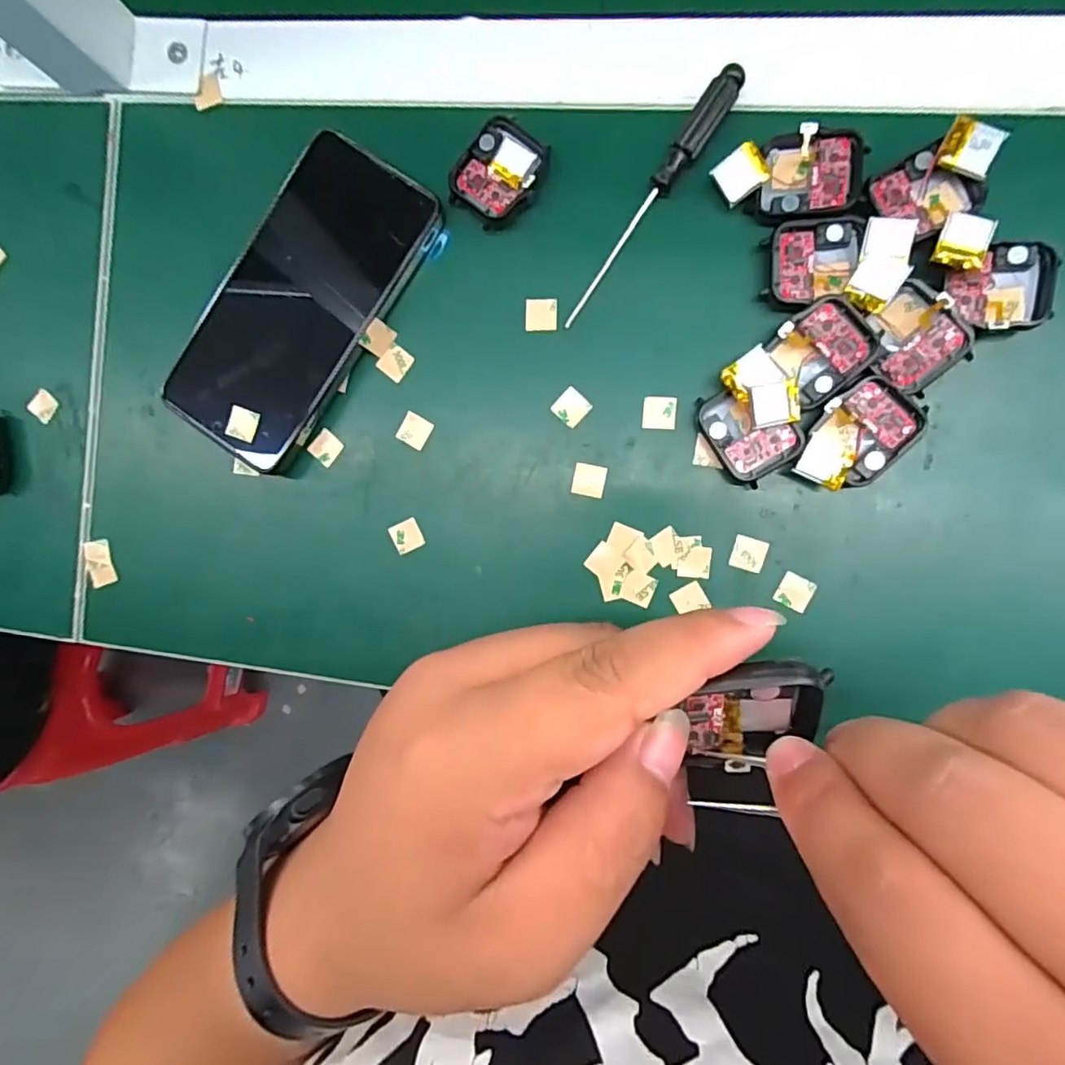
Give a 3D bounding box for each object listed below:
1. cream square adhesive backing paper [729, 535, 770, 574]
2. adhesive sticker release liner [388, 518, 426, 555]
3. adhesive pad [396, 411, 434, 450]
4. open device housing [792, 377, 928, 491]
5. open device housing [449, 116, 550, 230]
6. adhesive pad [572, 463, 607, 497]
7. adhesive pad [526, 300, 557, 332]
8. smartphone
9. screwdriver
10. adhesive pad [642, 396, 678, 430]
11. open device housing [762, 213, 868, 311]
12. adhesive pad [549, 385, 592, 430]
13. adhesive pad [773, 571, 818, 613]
[{"bbox_3d":[0.104,0.011,0.274,0.016,0.004,0.015,16,95,7],"label":"cream square adhesive backing paper"},{"bbox_3d":[-0.065,0.002,0.297,0.015,0.004,0.016,-25,89,8],"label":"adhesive sticker release liner"},{"bbox_3d":[-0.061,-0.052,0.295,0.016,0.004,0.015,31,96,5],"label":"adhesive pad"},{"bbox_3d":[0.147,-0.042,0.261,0.037,0.014,0.052,37,97,5],"label":"open device housing"},{"bbox_3d":[-0.016,-0.174,0.279,0.038,0.009,0.045,39,97,4],"label":"open device housing"},{"bbox_3d":[0.028,-0.026,0.284,0.015,0.004,0.015,12,94,7],"label":"adhesive pad"},{"bbox_3d":[0.004,-0.108,0.284,0.015,0.004,0.015,3,93,8],"label":"adhesive pad"},{"bbox_3d":[-0.117,-0.115,0.293,0.076,0.017,0.159,34,96,5],"label":"smartphone"},{"bbox_3d":[0.054,-0.157,0.270,0.014,0.011,0.131,38,97,5],"label":"screwdriver"},{"bbox_3d":[0.062,-0.058,0.278,0.016,0.004,0.015,3,93,8],"label":"adhesive pad"},{"bbox_3d":[0.126,-0.121,0.257,0.043,0.008,0.038,-1,92,8],"label":"open device housing"},{"bbox_3d":[0.019,-0.062,0.283,0.016,0.004,0.015,45,97,4],"label":"adhesive pad"},{"bbox_3d":[0.125,0.029,0.273,0.015,0.004,0.016,26,96,6],"label":"adhesive pad"}]

